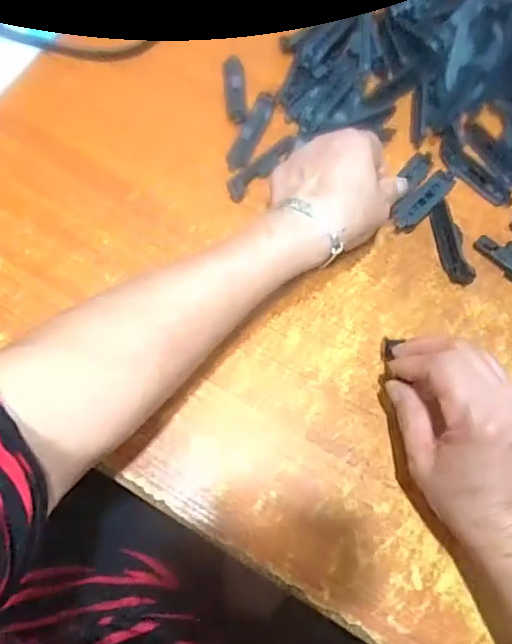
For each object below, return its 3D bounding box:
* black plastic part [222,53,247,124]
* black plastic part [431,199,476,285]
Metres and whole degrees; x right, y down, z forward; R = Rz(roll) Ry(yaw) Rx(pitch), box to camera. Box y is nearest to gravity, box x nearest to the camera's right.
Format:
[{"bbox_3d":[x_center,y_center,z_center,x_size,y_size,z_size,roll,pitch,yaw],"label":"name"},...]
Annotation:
[{"bbox_3d":[-0.018,-0.201,0.484,0.018,0.008,0.069,-3,68,-5],"label":"black plastic part"},{"bbox_3d":[0.151,-0.061,0.438,0.017,0.013,0.068,-8,69,-7],"label":"black plastic part"}]

